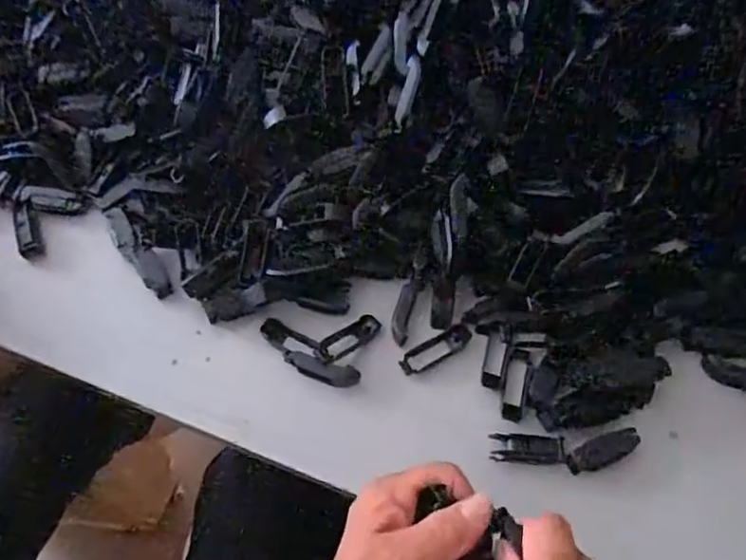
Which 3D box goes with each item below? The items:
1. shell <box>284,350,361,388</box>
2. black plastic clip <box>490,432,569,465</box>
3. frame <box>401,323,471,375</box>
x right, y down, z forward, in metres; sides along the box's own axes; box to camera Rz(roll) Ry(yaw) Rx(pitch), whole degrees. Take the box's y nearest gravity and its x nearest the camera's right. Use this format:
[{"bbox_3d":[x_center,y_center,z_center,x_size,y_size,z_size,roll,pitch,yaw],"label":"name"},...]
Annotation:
[{"bbox_3d":[-0.037,0.063,0.418,0.054,0.013,0.016,14,59,7],"label":"shell"},{"bbox_3d":[0.101,0.110,0.391,0.046,0.010,0.018,6,58,2],"label":"black plastic clip"},{"bbox_3d":[0.045,0.050,0.428,0.055,0.010,0.016,-25,62,-16],"label":"frame"}]

